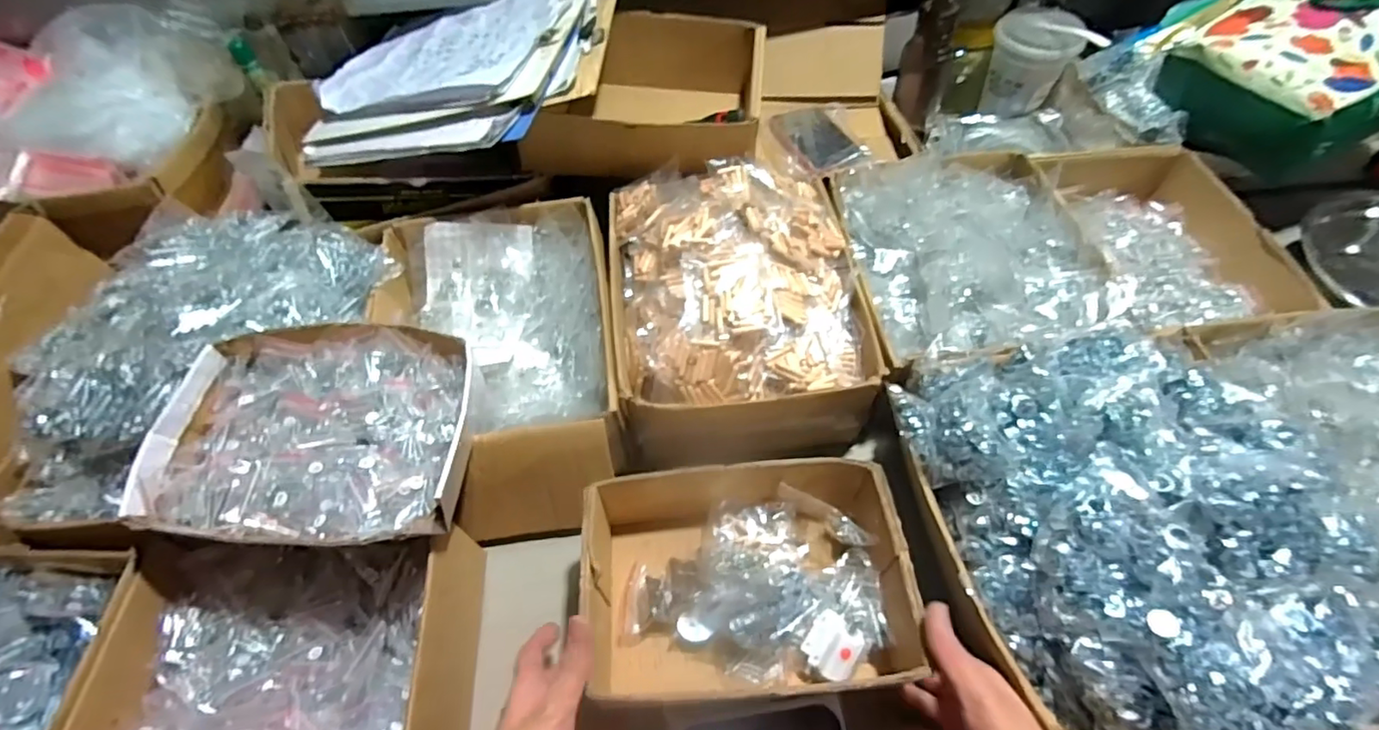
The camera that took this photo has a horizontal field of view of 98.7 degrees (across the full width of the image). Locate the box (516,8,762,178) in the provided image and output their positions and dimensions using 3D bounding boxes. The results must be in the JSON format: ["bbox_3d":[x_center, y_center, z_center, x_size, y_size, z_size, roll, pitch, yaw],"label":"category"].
[{"bbox_3d":[-0.043,-0.336,0.752,0.258,0.096,0.244,3,55,6],"label":"box"}]

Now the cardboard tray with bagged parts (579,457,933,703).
[{"bbox_3d":[0.045,0.175,0.498,0.249,0.088,0.170,-4,54,1],"label":"cardboard tray with bagged parts"}]

